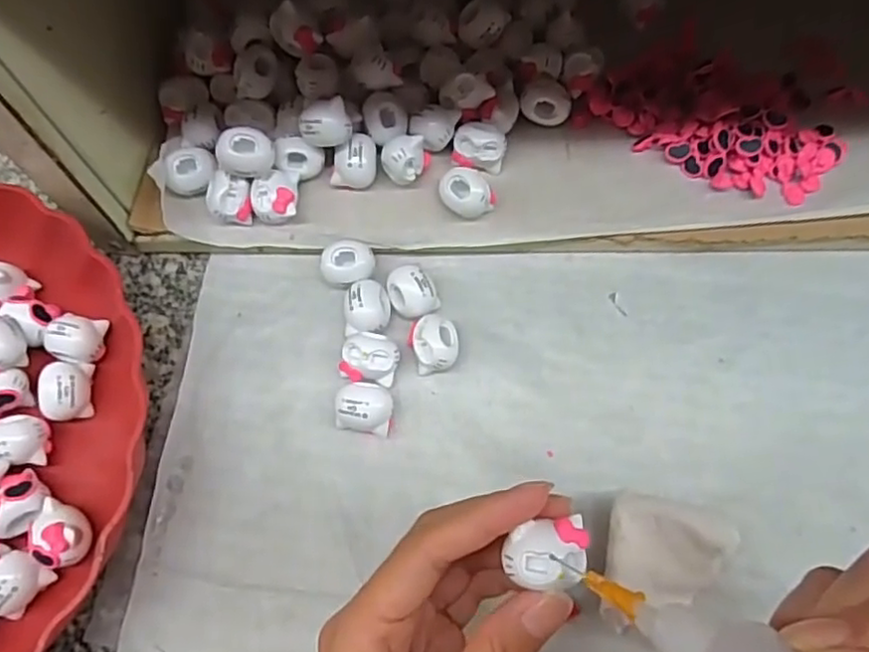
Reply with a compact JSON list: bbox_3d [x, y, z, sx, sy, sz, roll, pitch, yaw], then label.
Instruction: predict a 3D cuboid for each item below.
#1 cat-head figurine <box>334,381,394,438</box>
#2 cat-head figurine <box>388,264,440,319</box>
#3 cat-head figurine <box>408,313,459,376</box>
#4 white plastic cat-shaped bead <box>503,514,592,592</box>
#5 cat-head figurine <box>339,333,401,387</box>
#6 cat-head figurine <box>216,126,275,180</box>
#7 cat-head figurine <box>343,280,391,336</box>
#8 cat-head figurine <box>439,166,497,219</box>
[{"bbox_3d":[-0.030,0.035,0.290,0.025,0.018,0.023,14,69,7],"label":"cat-head figurine"},{"bbox_3d":[-0.010,-0.017,0.311,0.022,0.019,0.027,-13,68,-3],"label":"cat-head figurine"},{"bbox_3d":[0.000,0.007,0.300,0.021,0.019,0.027,-15,68,-4],"label":"cat-head figurine"},{"bbox_3d":[0.035,0.068,0.198,0.024,0.008,0.019,-3,67,1],"label":"white plastic cat-shaped bead"},{"bbox_3d":[-0.029,0.014,0.298,0.026,0.017,0.022,1,68,2],"label":"cat-head figurine"},{"bbox_3d":[-0.087,-0.079,0.307,0.025,0.022,0.015,-2,68,1],"label":"cat-head figurine"},{"bbox_3d":[-0.031,-0.007,0.307,0.020,0.018,0.023,2,68,3],"label":"cat-head figurine"},{"bbox_3d":[0.015,-0.062,0.312,0.024,0.020,0.017,27,71,12],"label":"cat-head figurine"}]

